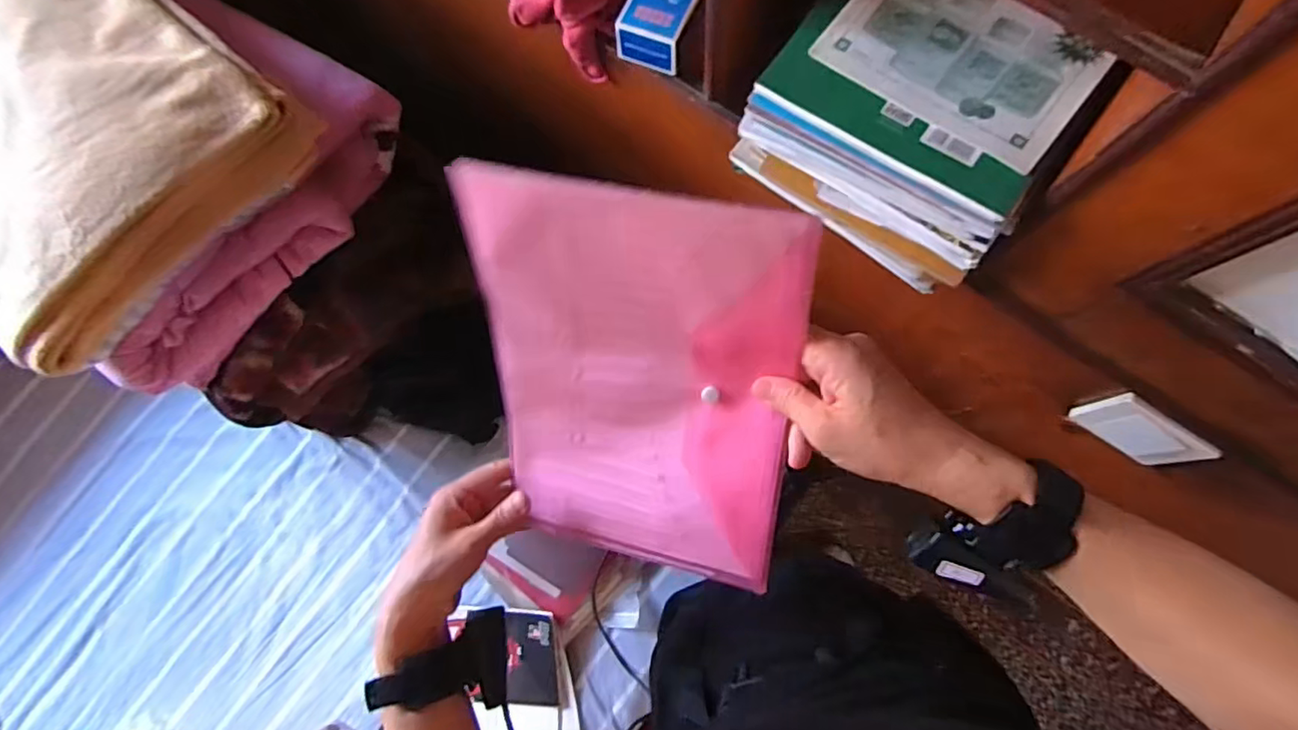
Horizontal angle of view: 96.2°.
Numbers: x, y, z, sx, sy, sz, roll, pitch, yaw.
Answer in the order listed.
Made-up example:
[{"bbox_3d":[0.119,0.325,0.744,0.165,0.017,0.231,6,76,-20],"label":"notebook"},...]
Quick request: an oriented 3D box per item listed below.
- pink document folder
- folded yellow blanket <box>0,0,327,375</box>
[{"bbox_3d":[-0.013,0.022,0.416,0.221,0.030,0.302,11,126,17],"label":"pink document folder"},{"bbox_3d":[-0.680,-0.292,0.638,0.513,0.096,0.369,41,84,10],"label":"folded yellow blanket"}]

